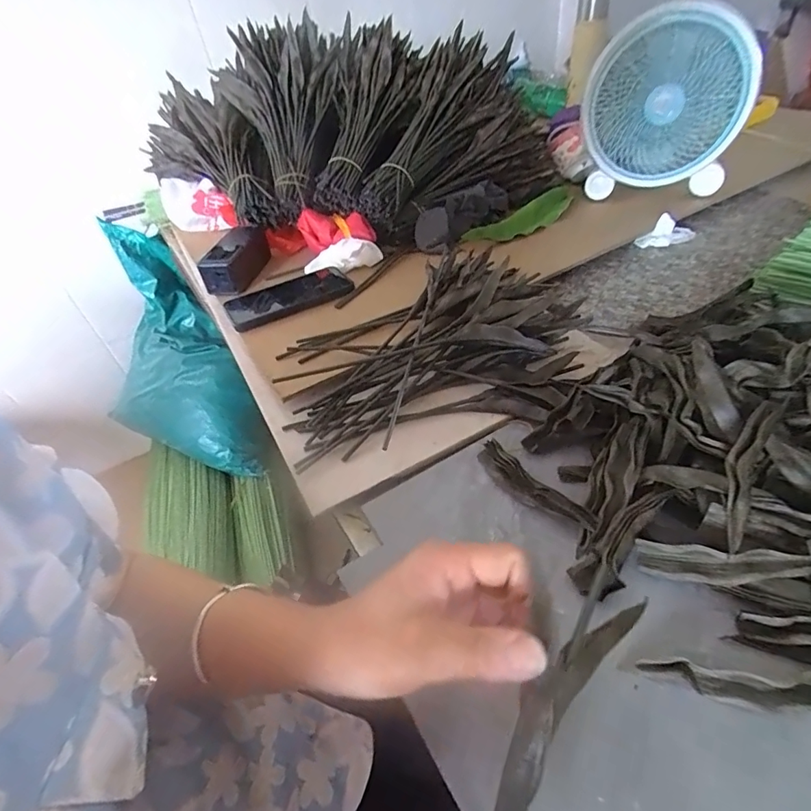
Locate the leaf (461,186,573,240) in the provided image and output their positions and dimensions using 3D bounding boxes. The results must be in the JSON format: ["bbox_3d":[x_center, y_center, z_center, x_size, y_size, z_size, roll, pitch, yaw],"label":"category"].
[{"bbox_3d":[0.186,-0.284,0.691,0.232,0.036,0.050,-34,50,-23],"label":"leaf"}]

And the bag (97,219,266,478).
[{"bbox_3d":[-0.516,-0.103,1.057,0.378,0.547,0.144,6,14,6],"label":"bag"}]

